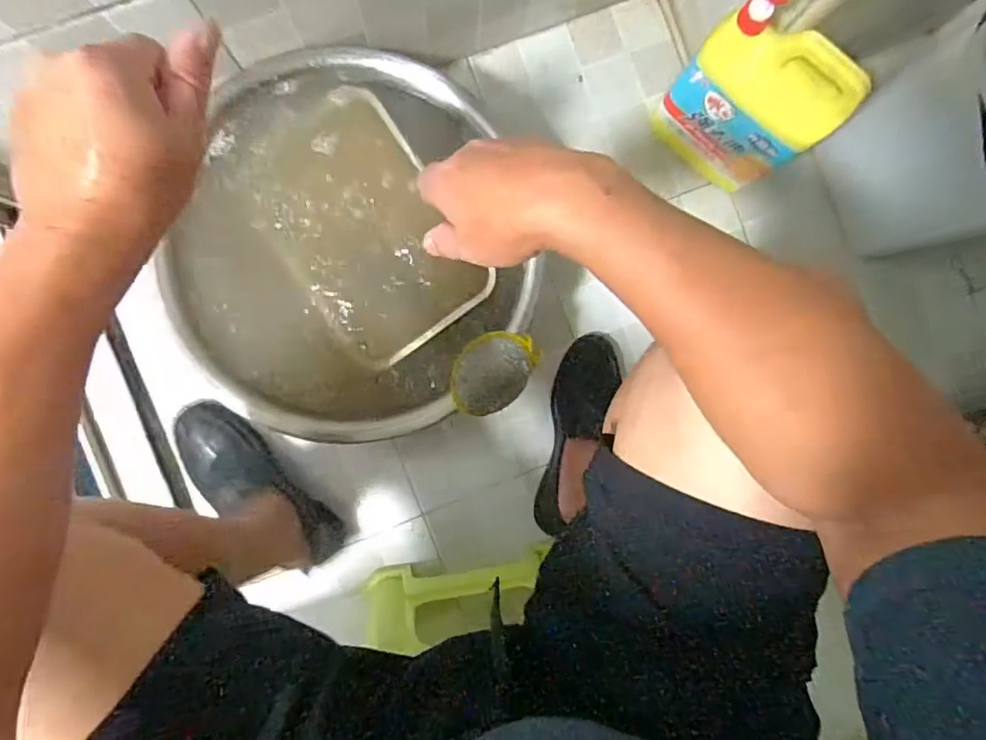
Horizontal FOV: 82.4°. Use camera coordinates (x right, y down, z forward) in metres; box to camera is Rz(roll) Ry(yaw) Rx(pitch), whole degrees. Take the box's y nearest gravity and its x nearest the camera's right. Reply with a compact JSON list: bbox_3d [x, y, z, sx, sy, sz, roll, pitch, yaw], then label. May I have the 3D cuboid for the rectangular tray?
[{"bbox_3d":[-0.156,-0.171,0.684,0.191,0.028,0.301,-34,92,-4],"label":"rectangular tray"}]

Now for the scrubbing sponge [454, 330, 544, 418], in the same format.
[{"bbox_3d":[-0.002,0.004,0.673,0.086,0.025,0.107,29,87,-3],"label":"scrubbing sponge"}]

